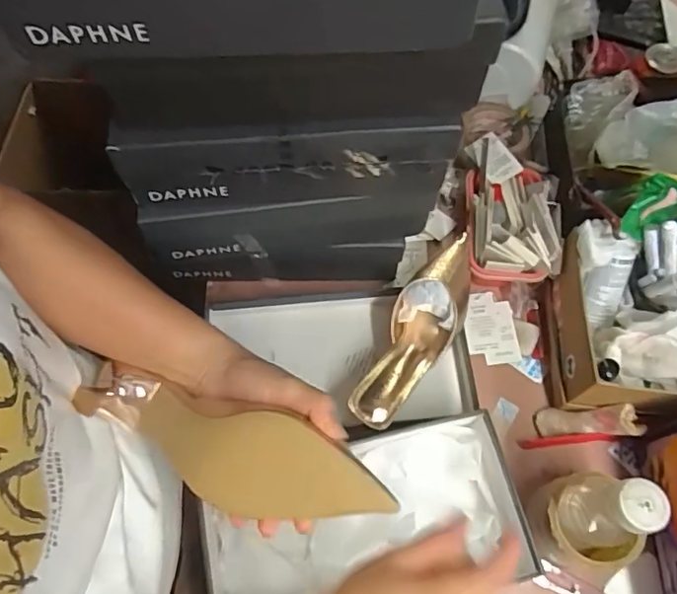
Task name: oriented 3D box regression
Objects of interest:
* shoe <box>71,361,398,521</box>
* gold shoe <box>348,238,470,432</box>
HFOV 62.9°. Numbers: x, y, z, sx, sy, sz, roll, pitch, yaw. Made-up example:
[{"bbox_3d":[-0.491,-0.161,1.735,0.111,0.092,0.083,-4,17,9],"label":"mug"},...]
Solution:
[{"bbox_3d":[-0.087,0.104,0.389,0.243,0.061,0.063,15,65,17],"label":"shoe"},{"bbox_3d":[0.091,0.039,0.617,0.073,0.044,0.234,23,67,11],"label":"gold shoe"}]

